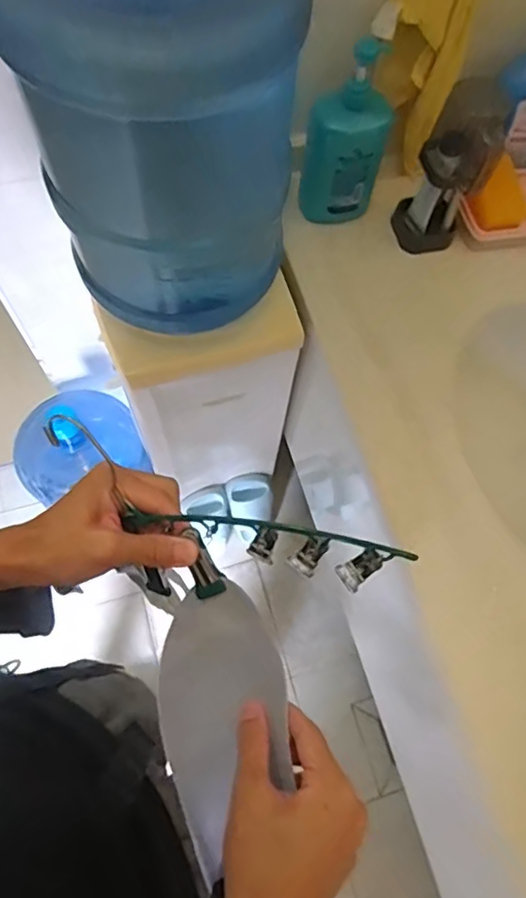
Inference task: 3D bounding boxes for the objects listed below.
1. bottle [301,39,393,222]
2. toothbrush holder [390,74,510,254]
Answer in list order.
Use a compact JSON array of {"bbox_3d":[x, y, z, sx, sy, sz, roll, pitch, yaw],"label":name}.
[{"bbox_3d":[0.112,-0.408,0.742,0.093,0.223,0.092,21,69,6],"label":"bottle"},{"bbox_3d":[0.238,-0.351,0.741,0.093,0.227,0.072,24,69,7],"label":"toothbrush holder"}]

